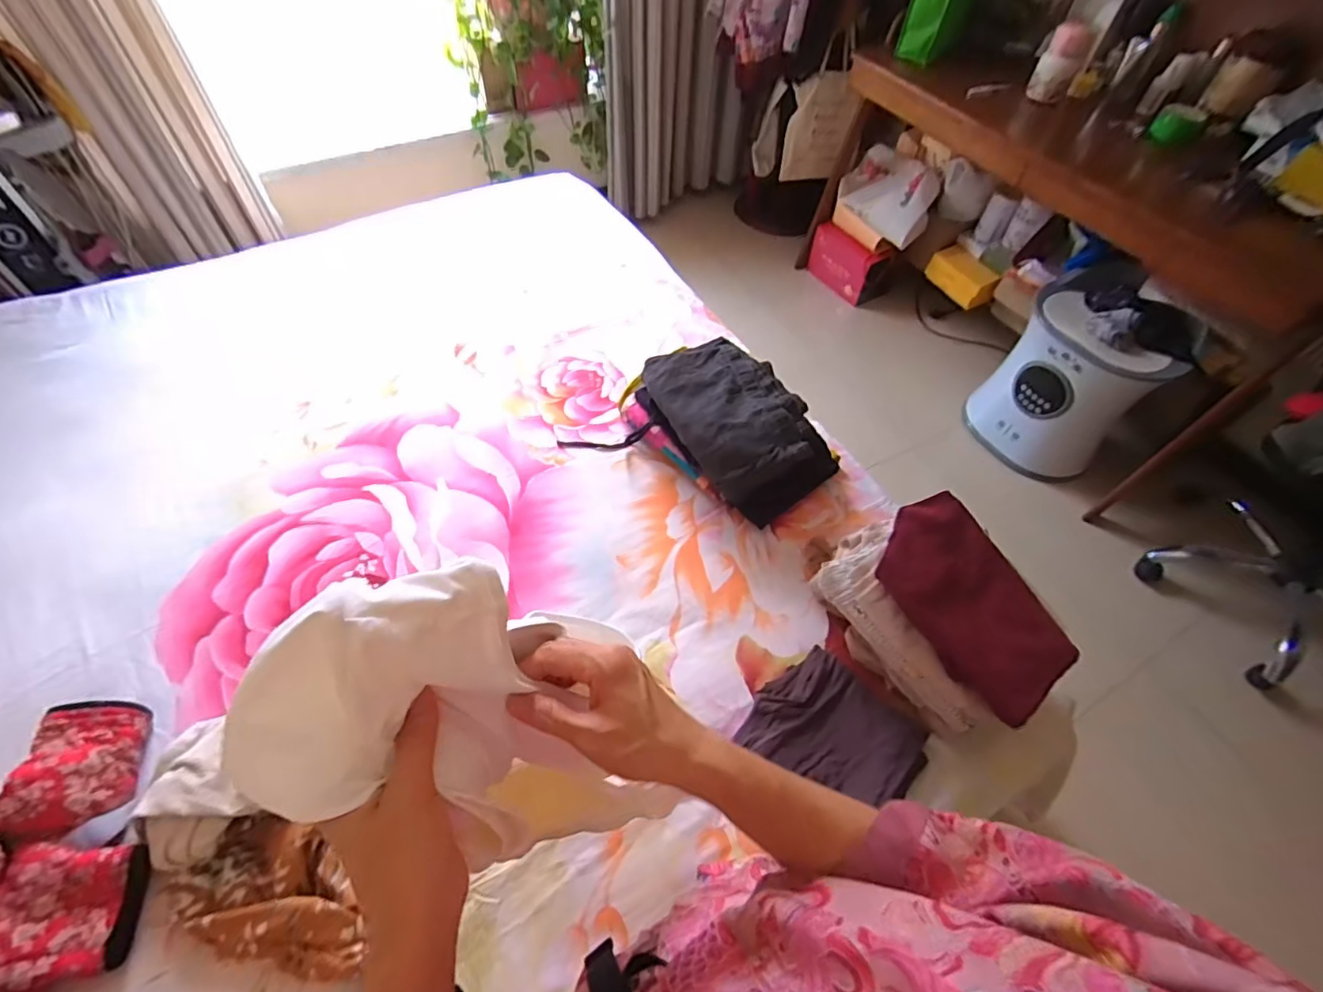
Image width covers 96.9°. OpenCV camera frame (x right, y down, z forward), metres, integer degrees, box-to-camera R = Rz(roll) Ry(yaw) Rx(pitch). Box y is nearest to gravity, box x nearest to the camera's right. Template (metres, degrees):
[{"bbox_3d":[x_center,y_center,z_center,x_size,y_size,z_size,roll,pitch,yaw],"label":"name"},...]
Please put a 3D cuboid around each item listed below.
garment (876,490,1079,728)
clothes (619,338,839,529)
[{"bbox_3d":[0.400,0.130,0.753,0.167,0.079,0.255,-33,63,-23],"label":"garment"},{"bbox_3d":[0.123,-0.130,1.038,0.227,0.149,0.334,-33,64,-23],"label":"clothes"}]

